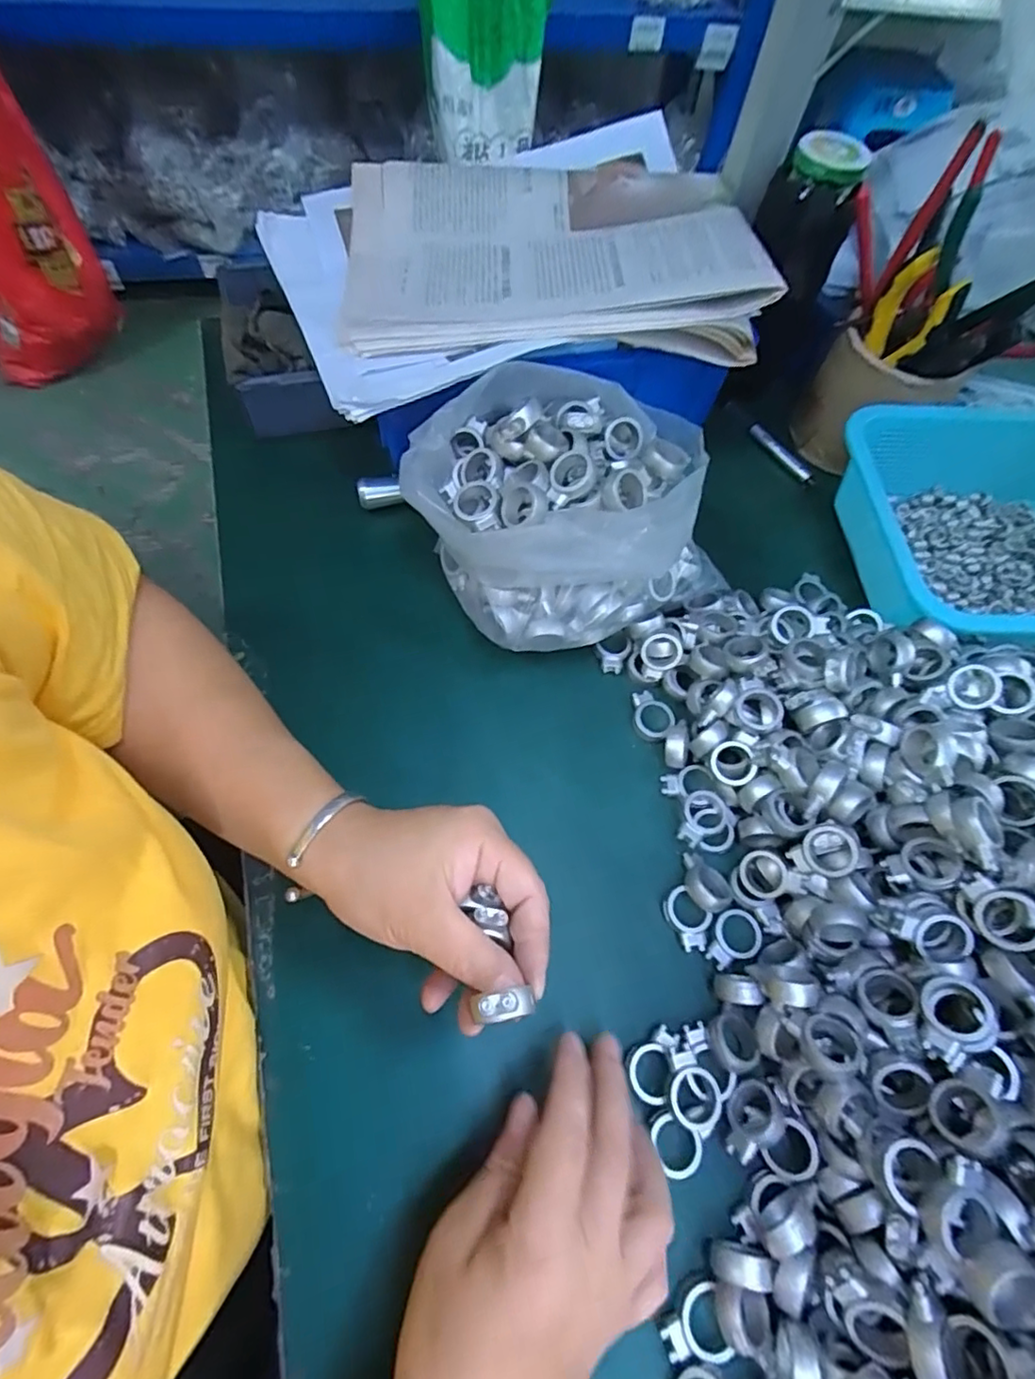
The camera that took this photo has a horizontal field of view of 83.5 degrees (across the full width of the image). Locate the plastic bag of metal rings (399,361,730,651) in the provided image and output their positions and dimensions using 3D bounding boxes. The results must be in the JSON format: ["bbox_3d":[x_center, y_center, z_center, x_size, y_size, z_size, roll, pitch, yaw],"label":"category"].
[{"bbox_3d":[0.028,-0.109,0.373,0.152,0.118,0.155,-34,71,-18],"label":"plastic bag of metal rings"}]

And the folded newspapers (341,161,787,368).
[{"bbox_3d":[0.019,-0.315,0.404,0.275,0.039,0.194,-1,64,-4],"label":"folded newspapers"}]

